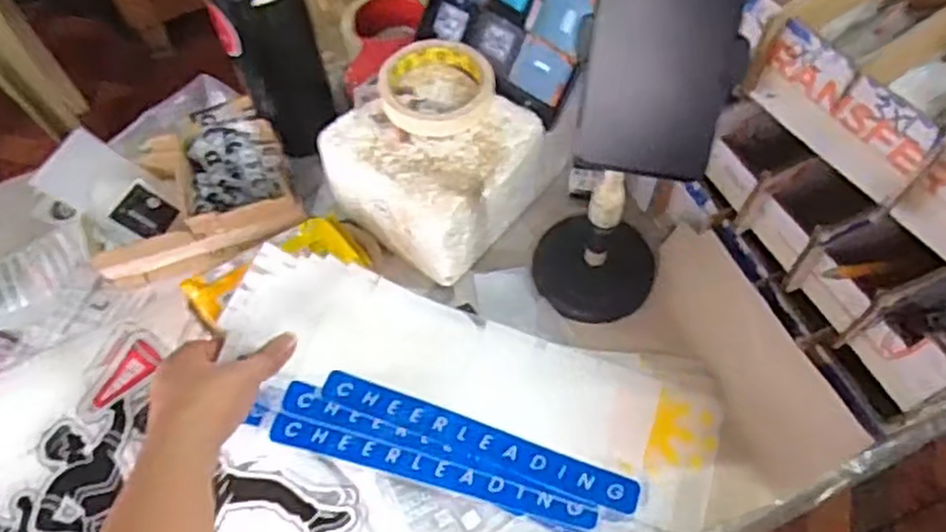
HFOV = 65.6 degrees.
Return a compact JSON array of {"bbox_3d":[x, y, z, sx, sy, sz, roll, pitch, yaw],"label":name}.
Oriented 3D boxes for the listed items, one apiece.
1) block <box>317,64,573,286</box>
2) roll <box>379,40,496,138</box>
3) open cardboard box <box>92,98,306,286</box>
[{"bbox_3d":[-0.032,-0.086,0.649,0.139,0.115,0.145,33,64,20],"label":"block"},{"bbox_3d":[-0.030,-0.151,0.616,0.092,0.023,0.091,-1,58,1],"label":"roll"},{"bbox_3d":[-0.256,-0.065,0.675,0.180,0.054,0.162,-17,59,-9],"label":"open cardboard box"}]

